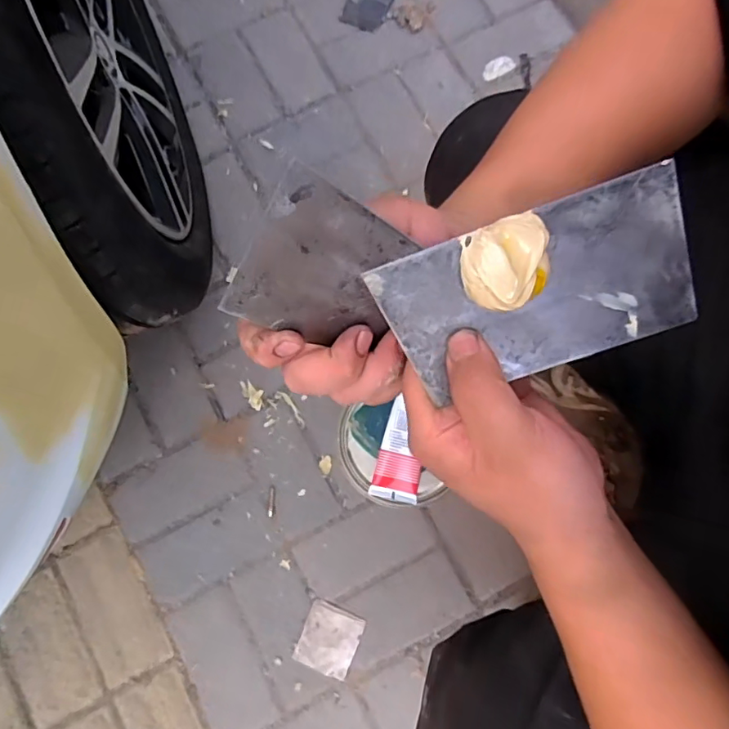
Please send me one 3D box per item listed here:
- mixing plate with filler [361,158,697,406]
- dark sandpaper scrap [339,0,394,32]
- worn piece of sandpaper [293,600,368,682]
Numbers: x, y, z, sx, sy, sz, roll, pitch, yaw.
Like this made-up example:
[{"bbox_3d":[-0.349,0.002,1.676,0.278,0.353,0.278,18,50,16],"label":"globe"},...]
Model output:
[{"bbox_3d":[0.079,-0.030,0.238,0.136,0.020,0.072,-19,108,5],"label":"mixing plate with filler"},{"bbox_3d":[0.010,-0.624,0.910,0.071,0.011,0.104,26,80,4],"label":"dark sandpaper scrap"},{"bbox_3d":[-0.048,0.377,0.730,0.077,0.008,0.085,22,80,4],"label":"worn piece of sandpaper"}]

